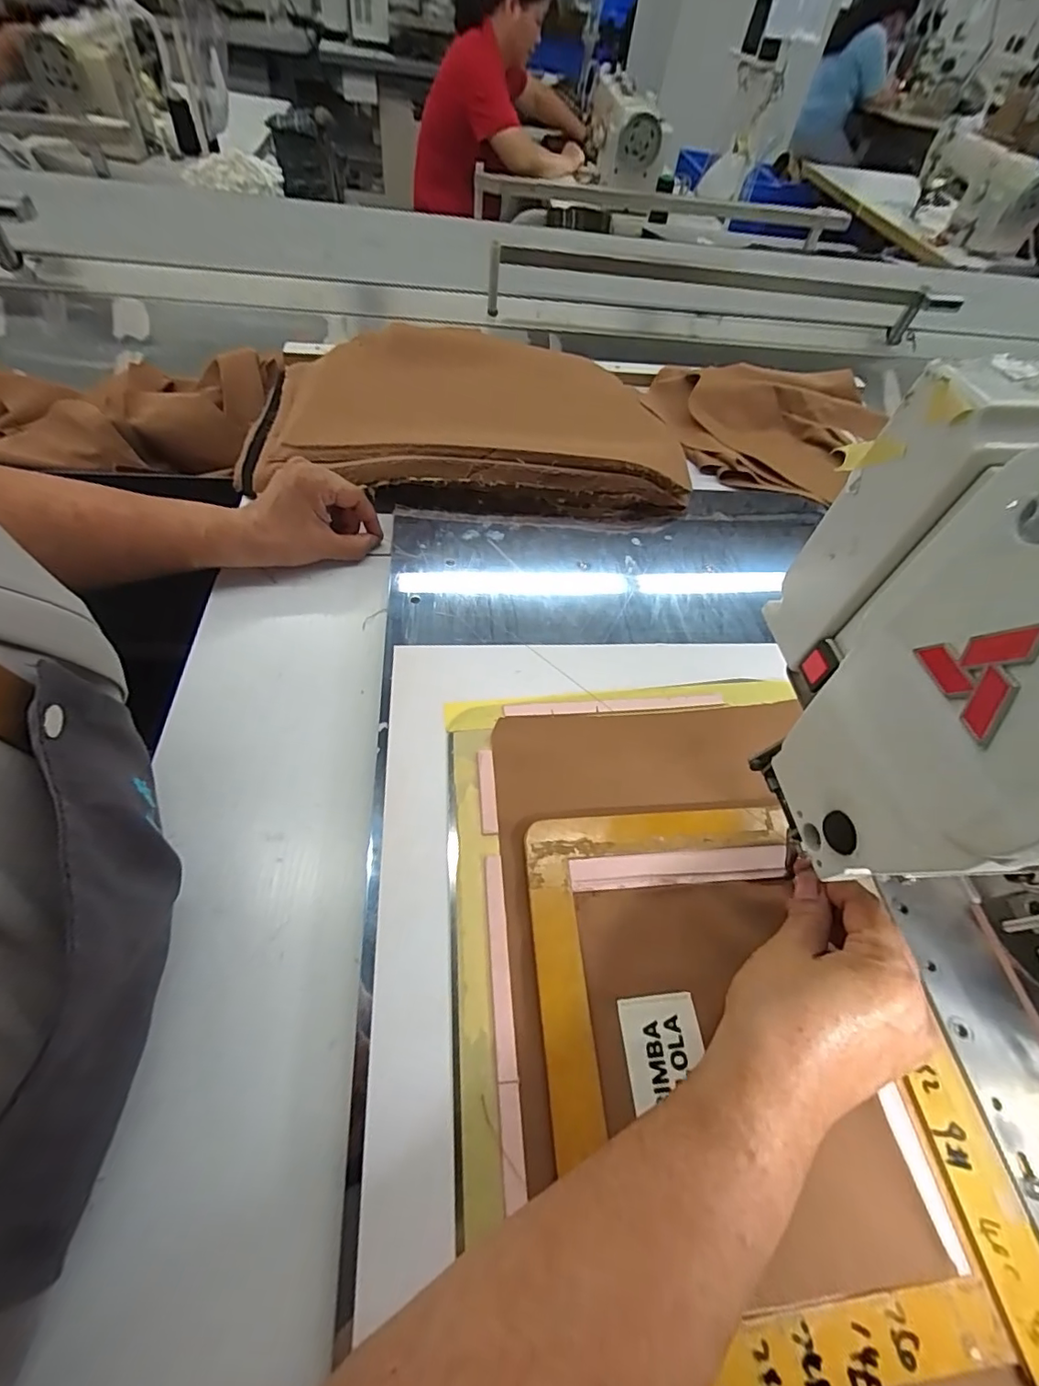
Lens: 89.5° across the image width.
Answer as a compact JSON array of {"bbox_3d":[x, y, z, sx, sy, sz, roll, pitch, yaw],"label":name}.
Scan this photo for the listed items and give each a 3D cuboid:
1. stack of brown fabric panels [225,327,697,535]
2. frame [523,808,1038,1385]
[{"bbox_3d":[-0.049,-0.304,0.581,0.431,0.056,0.291,-1,54,-6],"label":"stack of brown fabric panels"},{"bbox_3d":[0.112,0.174,0.268,0.203,0.009,0.240,-2,55,-7],"label":"frame"}]

